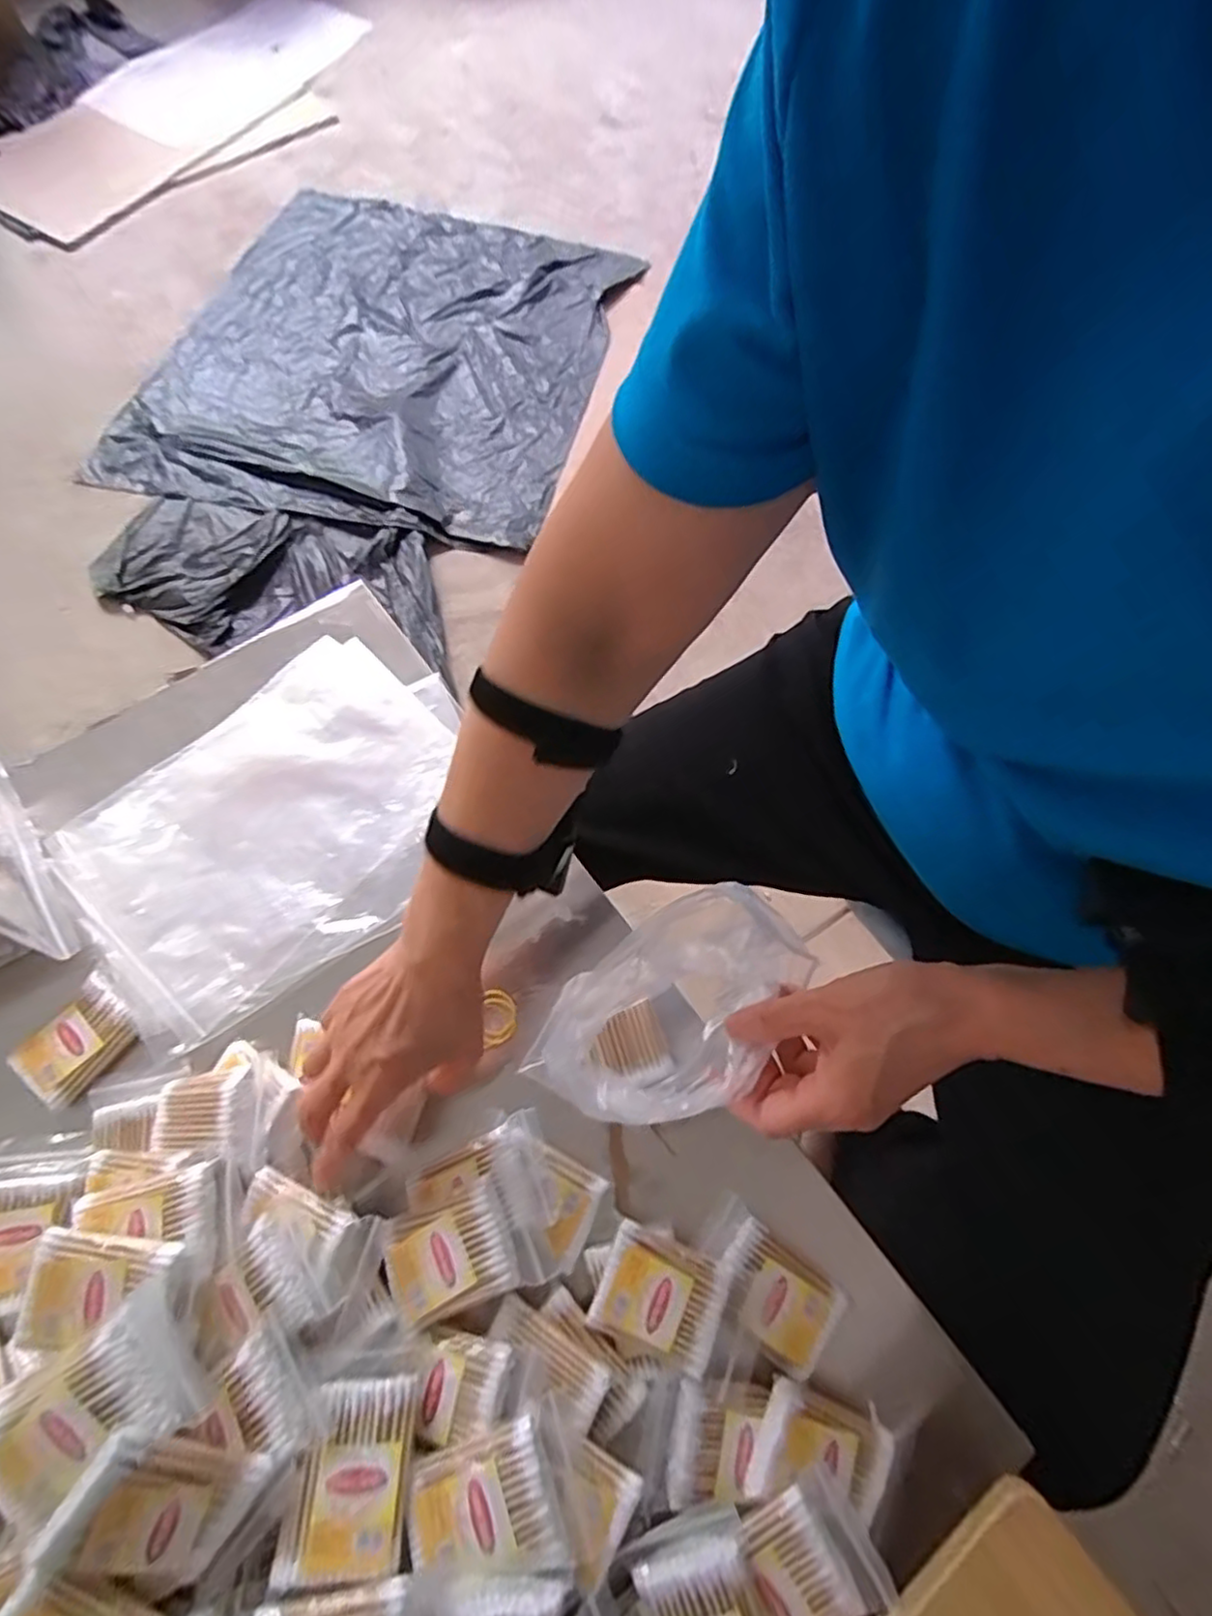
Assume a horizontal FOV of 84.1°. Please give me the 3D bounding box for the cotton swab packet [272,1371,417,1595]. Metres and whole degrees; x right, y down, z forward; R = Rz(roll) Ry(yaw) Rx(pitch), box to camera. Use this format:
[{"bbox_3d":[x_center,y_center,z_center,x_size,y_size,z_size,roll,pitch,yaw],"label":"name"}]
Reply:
[{"bbox_3d":[-0.127,0.332,0.335,0.054,0.011,0.073,3,50,-8],"label":"cotton swab packet"}]

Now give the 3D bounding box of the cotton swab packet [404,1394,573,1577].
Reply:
[{"bbox_3d":[-0.057,0.345,0.335,0.076,0.017,0.058,-9,56,-11],"label":"cotton swab packet"}]

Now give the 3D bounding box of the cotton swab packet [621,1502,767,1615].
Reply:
[{"bbox_3d":[0.050,0.401,0.329,0.058,0.018,0.078,-17,70,-7],"label":"cotton swab packet"}]

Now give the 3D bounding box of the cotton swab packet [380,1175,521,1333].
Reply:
[{"bbox_3d":[-0.091,0.256,0.386,0.069,0.013,0.056,-22,70,-9],"label":"cotton swab packet"}]

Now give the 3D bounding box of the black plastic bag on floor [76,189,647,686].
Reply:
[{"bbox_3d":[-0.494,-0.794,1.303,0.863,0.043,1.114,18,70,7],"label":"black plastic bag on floor"}]

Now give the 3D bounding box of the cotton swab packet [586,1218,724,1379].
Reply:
[{"bbox_3d":[0.030,0.288,0.396,0.067,0.015,0.055,23,70,9],"label":"cotton swab packet"}]

